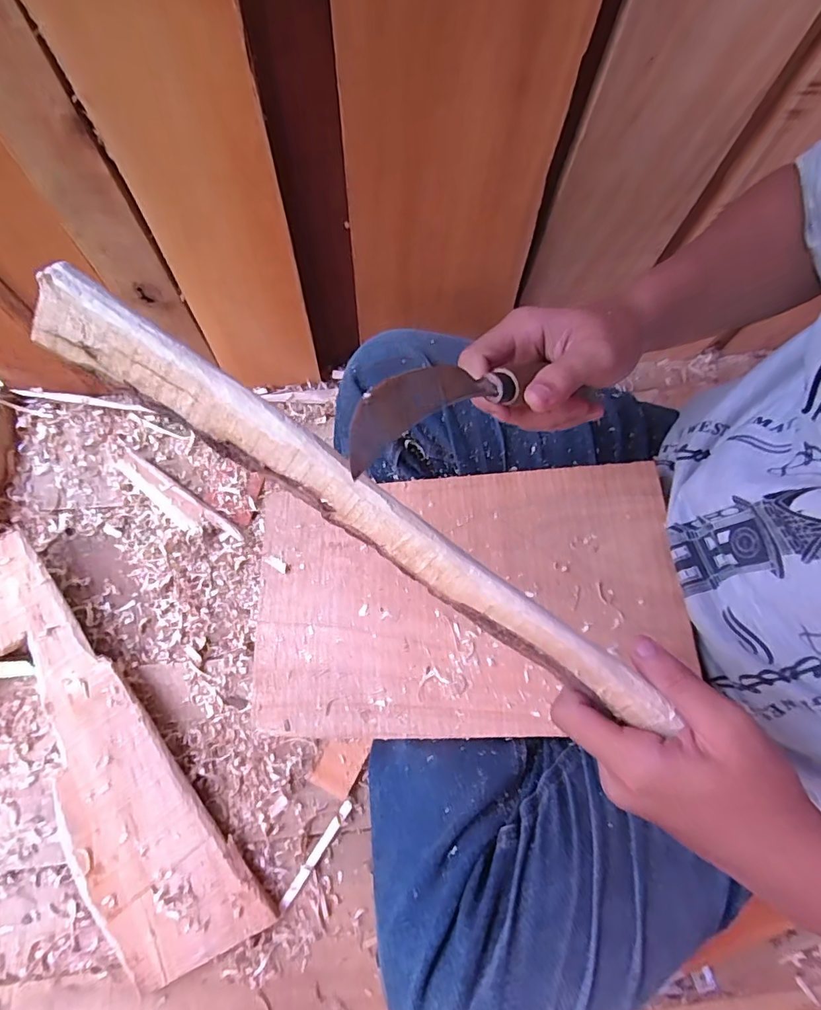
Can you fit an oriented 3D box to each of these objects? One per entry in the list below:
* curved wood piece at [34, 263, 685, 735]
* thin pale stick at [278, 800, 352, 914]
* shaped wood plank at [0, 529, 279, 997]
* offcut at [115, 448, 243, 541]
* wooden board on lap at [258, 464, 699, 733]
[{"bbox_3d":[-0.010,0.009,0.222,0.326,0.022,0.027,35,74,-9],"label":"curved wood piece"},{"bbox_3d":[-0.091,0.340,0.482,0.010,0.006,0.107,34,75,9],"label":"thin pale stick"},{"bbox_3d":[-0.313,0.239,0.483,0.116,0.026,0.438,-37,77,-12],"label":"shaped wood plank"},{"bbox_3d":[-0.278,-0.006,0.576,0.171,0.024,0.035,35,75,9],"label":"offcut"},{"bbox_3d":[0.036,0.069,0.385,0.324,0.007,0.198,-6,68,6],"label":"wooden board on lap"}]

